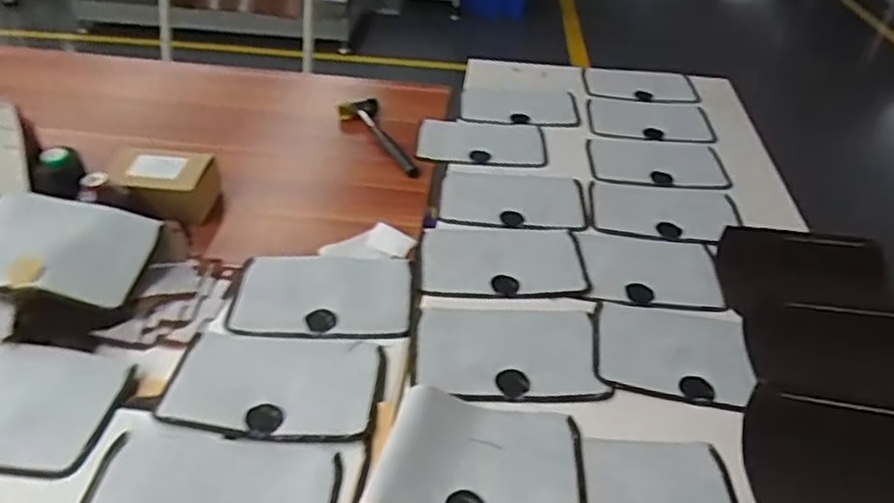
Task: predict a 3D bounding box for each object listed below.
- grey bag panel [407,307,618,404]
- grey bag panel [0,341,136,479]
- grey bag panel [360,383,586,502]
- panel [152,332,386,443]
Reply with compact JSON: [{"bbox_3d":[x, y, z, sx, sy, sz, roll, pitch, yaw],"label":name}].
[{"bbox_3d":[0.069,0.112,0.760,0.210,0.016,0.142,2,39,-3],"label":"grey bag panel"},{"bbox_3d":[-0.441,0.151,0.663,0.212,0.012,0.139,8,39,5],"label":"grey bag panel"},{"bbox_3d":[0.034,0.202,0.637,0.195,0.017,0.144,7,39,4],"label":"grey bag panel"},{"bbox_3d":[-0.182,0.138,0.709,0.219,0.016,0.141,5,39,0],"label":"panel"}]

